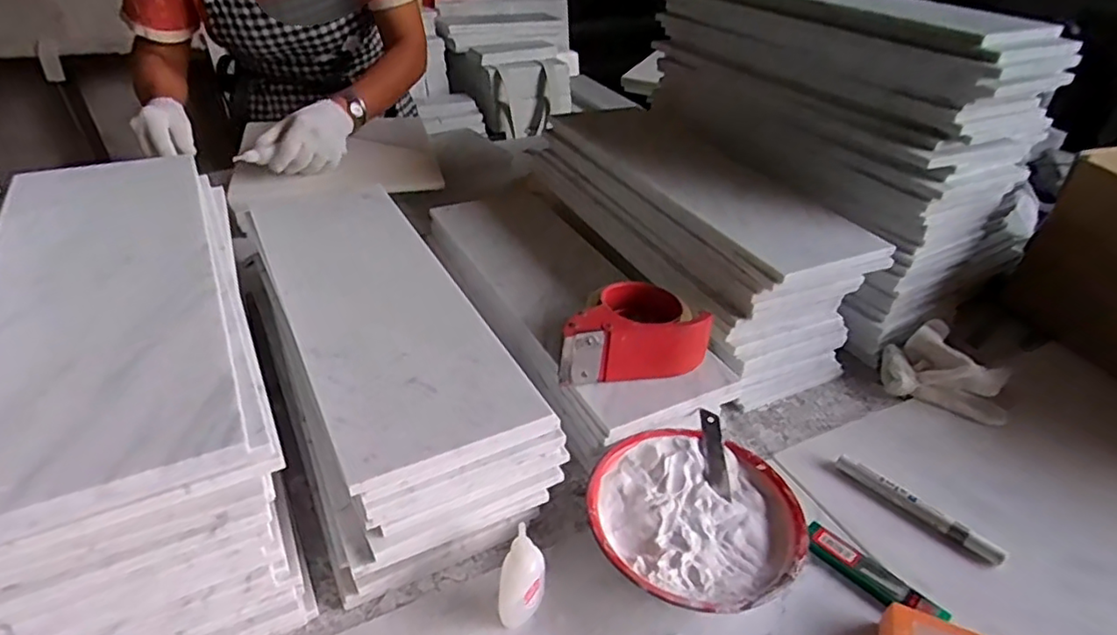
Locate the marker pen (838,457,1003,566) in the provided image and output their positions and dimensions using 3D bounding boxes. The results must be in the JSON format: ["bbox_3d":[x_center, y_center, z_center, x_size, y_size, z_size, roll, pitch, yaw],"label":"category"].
[{"bbox_3d":[0.318,0.169,0.561,0.015,0.017,0.141,-28,47,-33],"label":"marker pen"}]

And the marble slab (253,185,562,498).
[{"bbox_3d":[-0.178,-0.024,0.597,0.152,0.015,0.449,-19,40,-23],"label":"marble slab"}]

